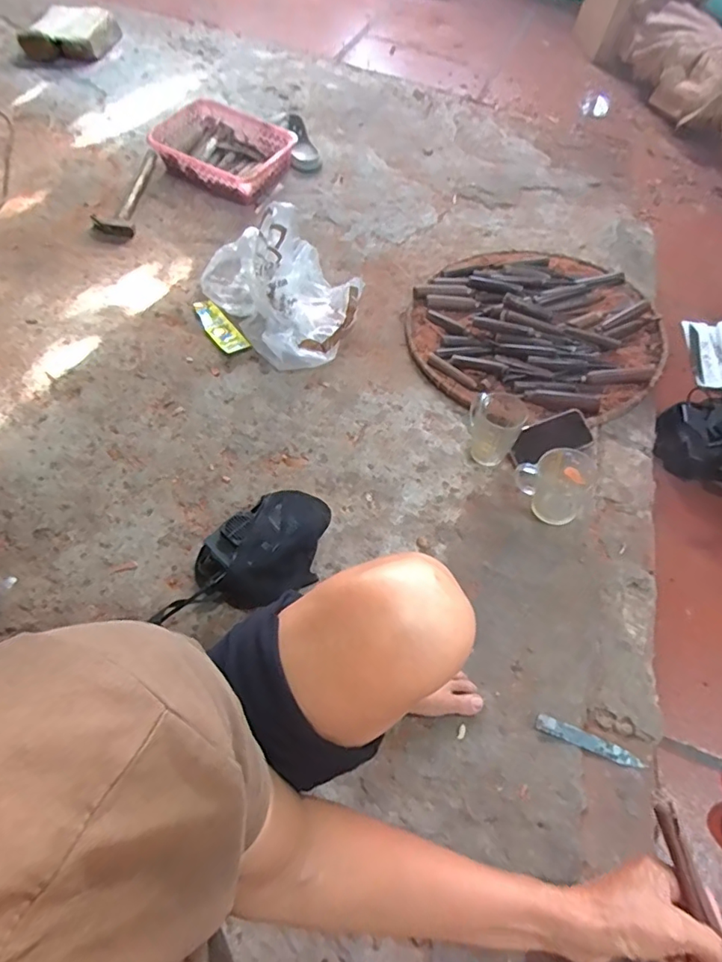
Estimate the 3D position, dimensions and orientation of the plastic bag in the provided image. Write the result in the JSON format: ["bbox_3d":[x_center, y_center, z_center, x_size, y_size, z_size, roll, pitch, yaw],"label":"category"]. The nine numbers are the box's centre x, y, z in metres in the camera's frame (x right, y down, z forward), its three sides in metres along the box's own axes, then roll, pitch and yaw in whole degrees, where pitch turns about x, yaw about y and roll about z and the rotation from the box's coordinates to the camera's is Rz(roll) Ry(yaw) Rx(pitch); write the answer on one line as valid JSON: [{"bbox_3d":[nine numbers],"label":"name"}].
[{"bbox_3d":[-0.153,-0.415,1.059,0.350,0.169,0.244,43,61,16],"label":"plastic bag"}]

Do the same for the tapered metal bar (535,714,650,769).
[{"bbox_3d":[0.304,0.347,0.678,0.144,0.007,0.021,22,61,6],"label":"tapered metal bar"}]

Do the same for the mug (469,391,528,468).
[{"bbox_3d":[0.230,-0.095,0.907,0.091,0.112,0.096,3,60,-5],"label":"mug"}]

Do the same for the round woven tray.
[{"bbox_3d":[0.356,-0.336,1.087,0.488,0.068,0.491,3,60,-5],"label":"round woven tray"}]

